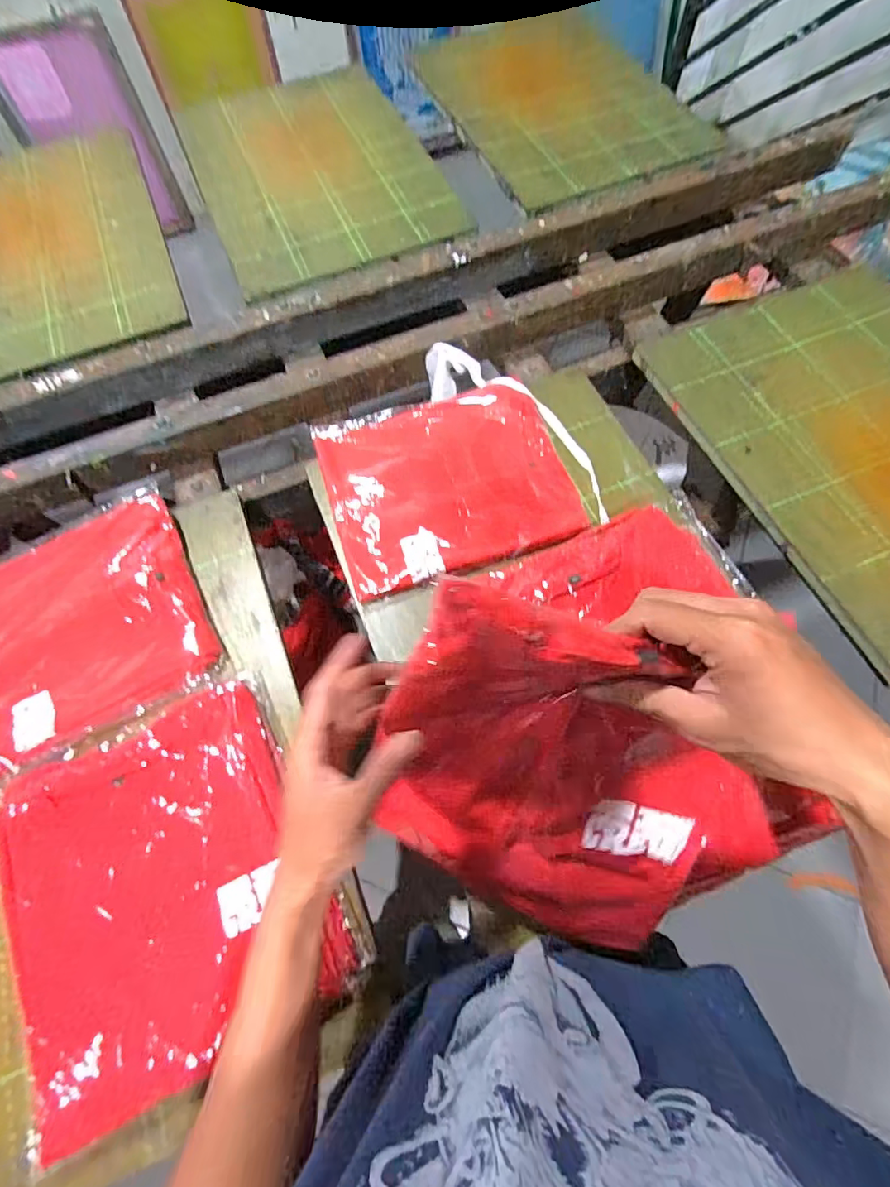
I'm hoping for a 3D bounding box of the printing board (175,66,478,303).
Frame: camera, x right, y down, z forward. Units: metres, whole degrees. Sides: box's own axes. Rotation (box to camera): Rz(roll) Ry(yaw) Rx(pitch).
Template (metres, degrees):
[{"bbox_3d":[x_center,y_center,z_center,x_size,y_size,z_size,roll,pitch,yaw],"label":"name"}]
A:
[{"bbox_3d":[-0.241,-0.782,0.957,0.390,0.024,0.625,-22,66,-6],"label":"printing board"}]

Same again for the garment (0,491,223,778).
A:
[{"bbox_3d":[-0.417,0.043,0.574,0.288,0.026,0.245,-27,67,-9],"label":"garment"}]

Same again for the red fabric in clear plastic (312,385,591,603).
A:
[{"bbox_3d":[0.000,-0.143,0.647,0.277,0.025,0.247,-17,66,-4],"label":"red fabric in clear plastic"}]

